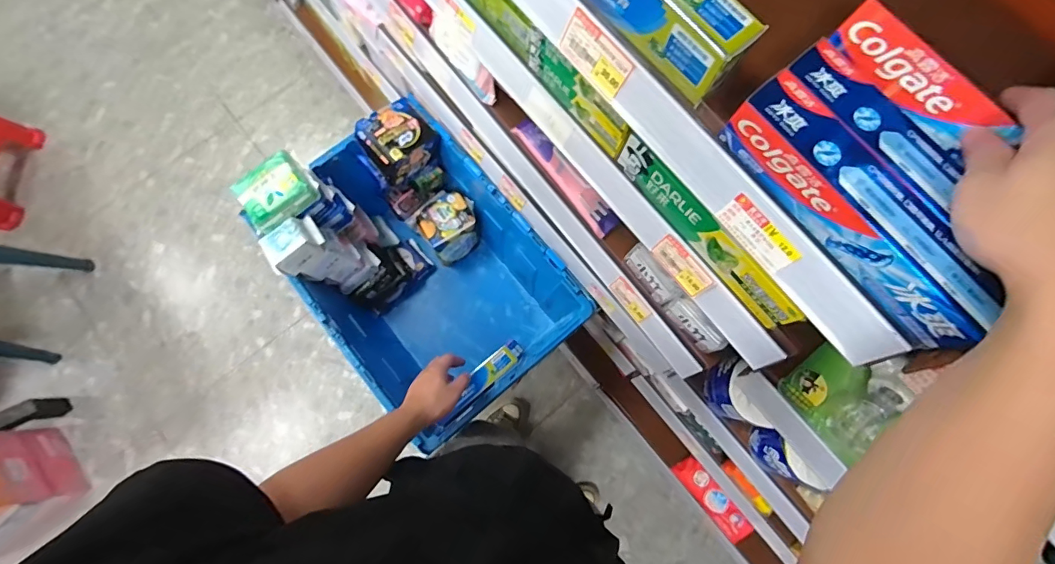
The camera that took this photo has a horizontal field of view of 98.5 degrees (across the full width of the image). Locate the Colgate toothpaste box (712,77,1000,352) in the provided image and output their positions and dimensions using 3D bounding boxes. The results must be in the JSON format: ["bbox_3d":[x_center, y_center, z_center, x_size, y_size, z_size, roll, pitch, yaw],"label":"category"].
[{"bbox_3d":[0.219,-0.048,0.303,0.043,0.045,0.197,-36,81,-7],"label":"Colgate toothpaste box"}]

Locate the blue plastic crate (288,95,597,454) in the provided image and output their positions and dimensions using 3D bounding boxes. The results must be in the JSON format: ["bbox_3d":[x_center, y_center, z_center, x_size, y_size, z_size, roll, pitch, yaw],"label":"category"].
[{"bbox_3d":[-0.209,-0.017,1.001,0.404,0.353,0.590,-39,81,-8],"label":"blue plastic crate"}]

